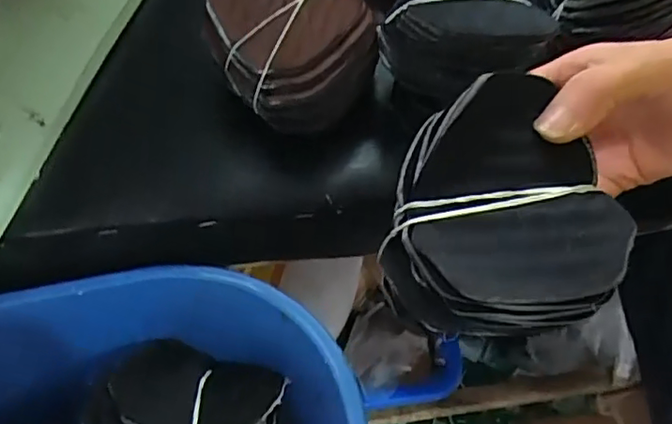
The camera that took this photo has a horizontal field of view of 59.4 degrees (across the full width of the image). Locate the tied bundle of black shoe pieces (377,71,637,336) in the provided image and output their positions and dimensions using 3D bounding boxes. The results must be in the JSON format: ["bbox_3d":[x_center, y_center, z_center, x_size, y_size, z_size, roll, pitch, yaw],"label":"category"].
[{"bbox_3d":[0.075,-0.004,0.249,0.095,0.049,0.099,14,61,8],"label":"tied bundle of black shoe pieces"}]

